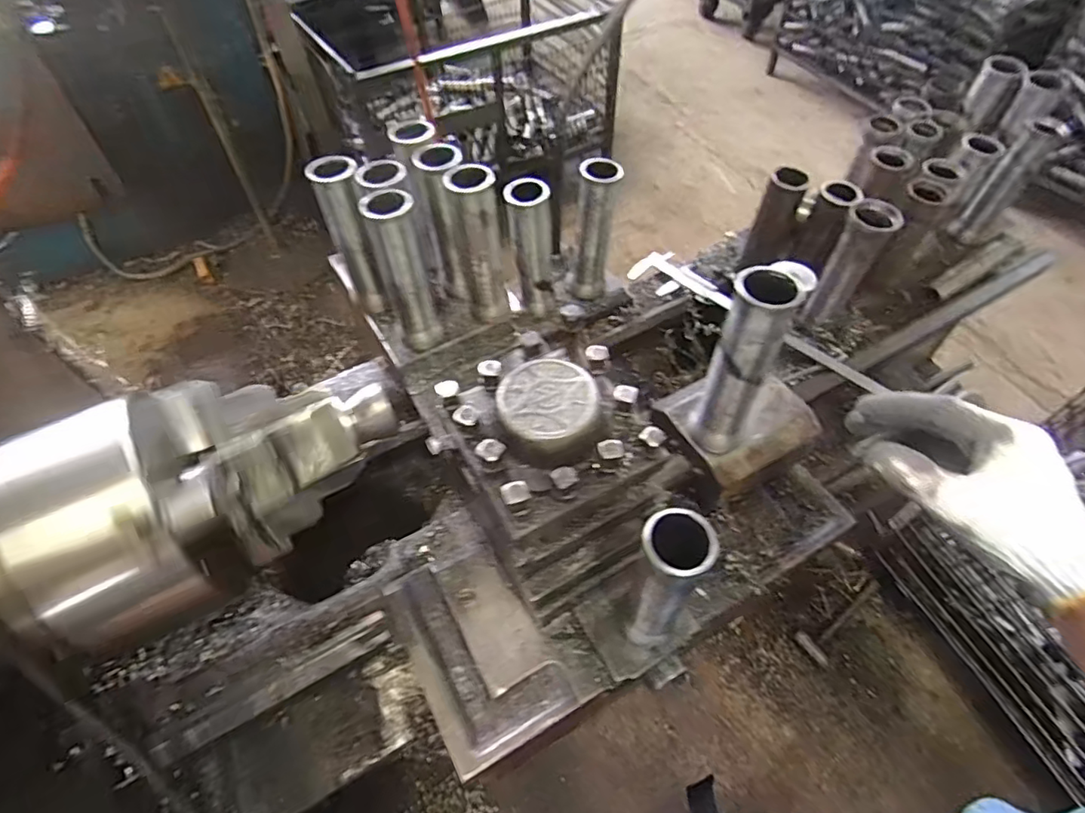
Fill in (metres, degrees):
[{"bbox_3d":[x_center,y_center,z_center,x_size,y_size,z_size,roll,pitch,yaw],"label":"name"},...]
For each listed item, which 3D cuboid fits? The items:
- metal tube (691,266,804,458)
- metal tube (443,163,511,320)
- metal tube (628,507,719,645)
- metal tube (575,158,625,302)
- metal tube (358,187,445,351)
[{"bbox_3d":[0.177,-0.036,0.515,0.046,0.187,0.055,26,59,19],"label":"metal tube"},{"bbox_3d":[-0.074,-0.194,0.692,0.055,0.189,0.060,-9,55,-5],"label":"metal tube"},{"bbox_3d":[0.101,0.148,0.481,0.051,0.185,0.054,-1,54,1],"label":"metal tube"},{"bbox_3d":[0.071,-0.238,0.783,0.059,0.186,0.049,3,55,4],"label":"metal tube"},{"bbox_3d":[-0.159,-0.156,0.663,0.054,0.194,0.054,-18,56,-11],"label":"metal tube"}]

